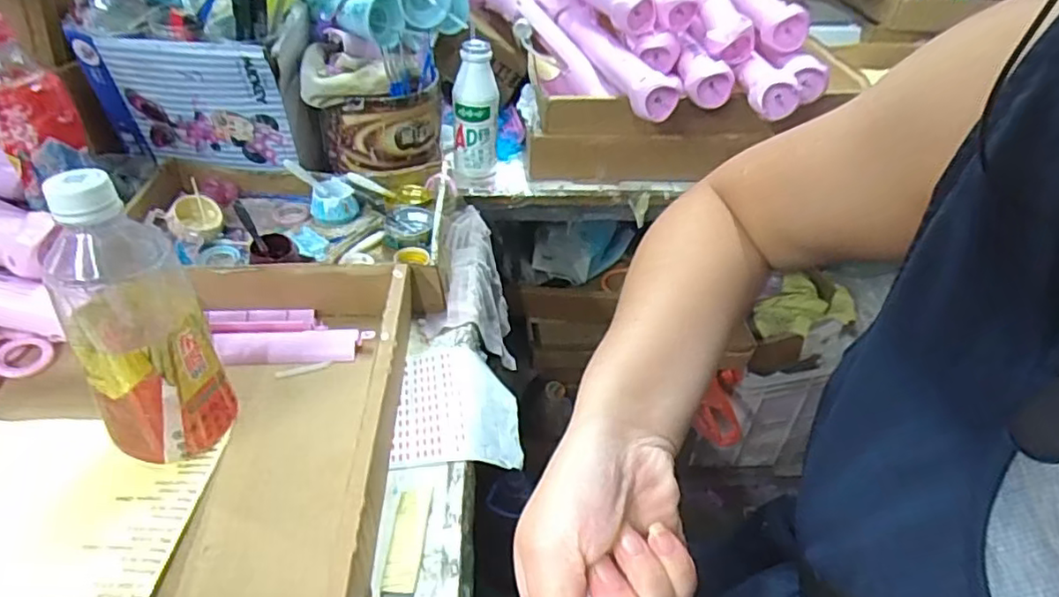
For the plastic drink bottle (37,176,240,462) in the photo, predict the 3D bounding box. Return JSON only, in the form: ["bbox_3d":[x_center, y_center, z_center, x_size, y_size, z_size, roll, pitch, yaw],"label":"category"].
[{"bbox_3d":[-0.236,0.015,0.374,0.065,0.181,0.081,-26,48,-32],"label":"plastic drink bottle"}]

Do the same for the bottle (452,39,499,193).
[{"bbox_3d":[-0.060,-0.197,0.694,0.050,0.151,0.053,0,40,-6],"label":"bottle"}]

